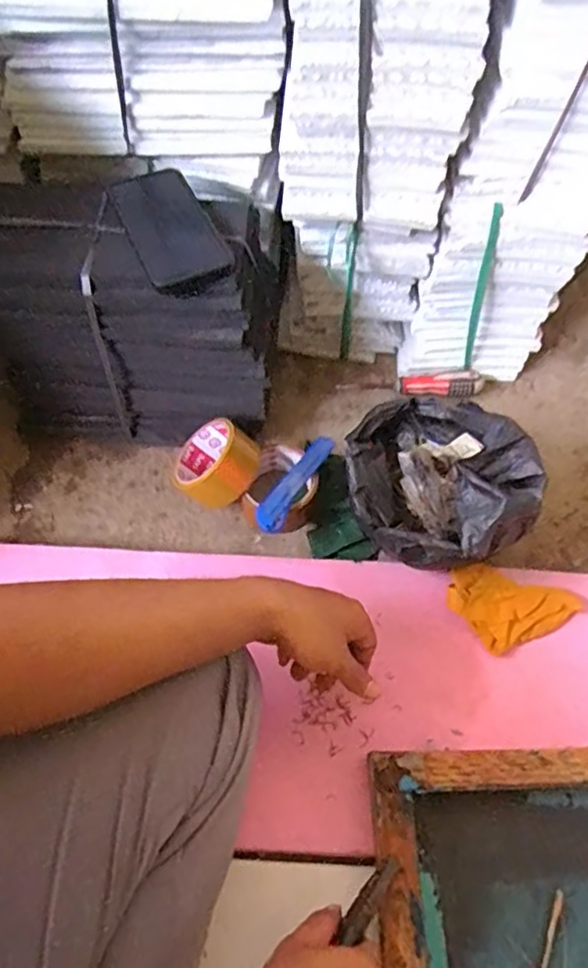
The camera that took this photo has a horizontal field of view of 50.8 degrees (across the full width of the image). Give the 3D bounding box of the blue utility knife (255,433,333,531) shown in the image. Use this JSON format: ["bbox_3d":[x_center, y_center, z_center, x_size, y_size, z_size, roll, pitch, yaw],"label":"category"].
[{"bbox_3d":[0.002,-0.005,0.665,0.027,0.025,0.136,27,65,15],"label":"blue utility knife"}]

